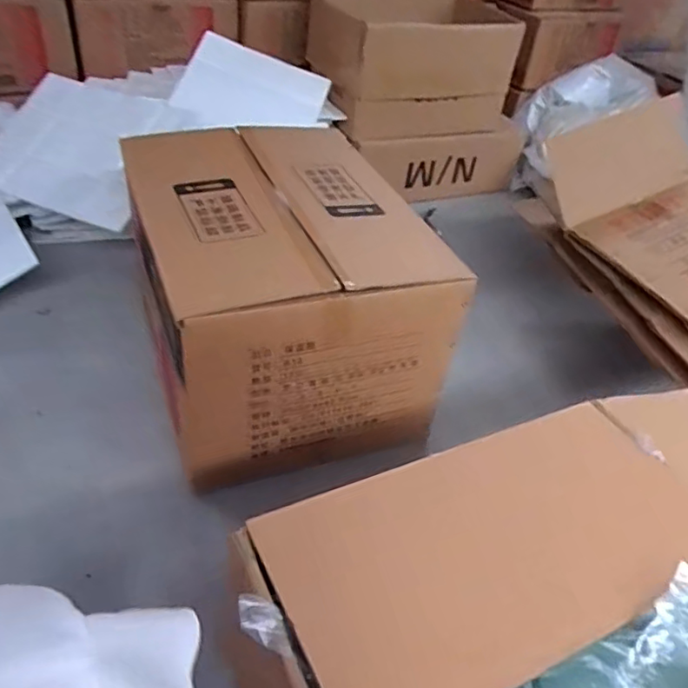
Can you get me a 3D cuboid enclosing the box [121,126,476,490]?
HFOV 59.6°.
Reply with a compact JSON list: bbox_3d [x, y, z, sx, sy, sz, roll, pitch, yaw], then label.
[{"bbox_3d":[-0.122,-0.152,1.311,0.543,0.426,0.670,-10,43,-20],"label":"box"}]

